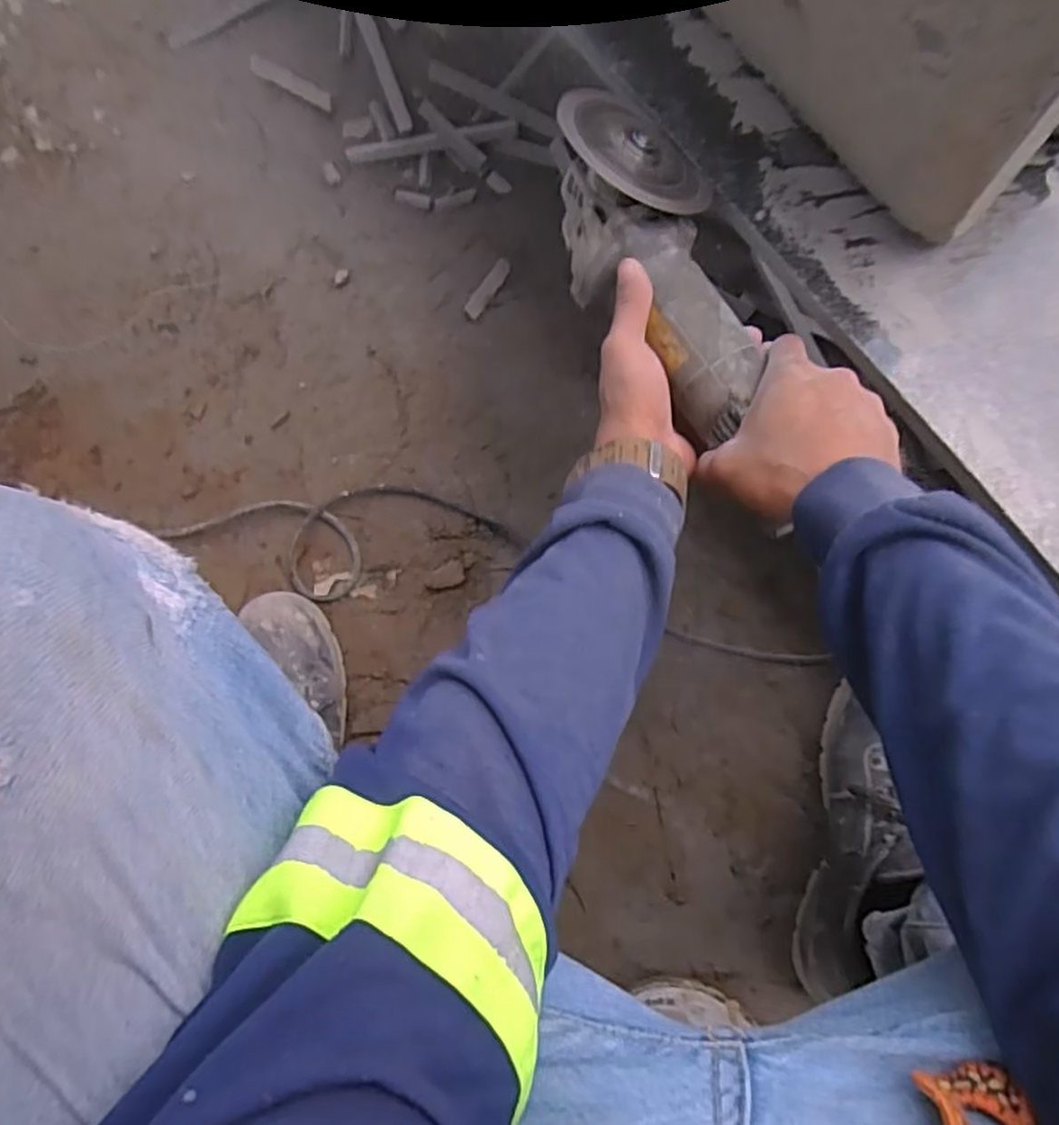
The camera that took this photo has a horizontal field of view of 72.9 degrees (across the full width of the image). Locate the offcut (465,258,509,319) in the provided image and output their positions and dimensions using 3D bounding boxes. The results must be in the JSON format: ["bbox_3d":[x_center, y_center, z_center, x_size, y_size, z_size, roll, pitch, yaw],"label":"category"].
[{"bbox_3d":[-0.042,-0.280,0.731,0.017,0.007,0.071,33,85,8],"label":"offcut"}]

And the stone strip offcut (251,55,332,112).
[{"bbox_3d":[-0.262,-0.526,0.783,0.121,0.006,0.021,33,85,8],"label":"stone strip offcut"}]

